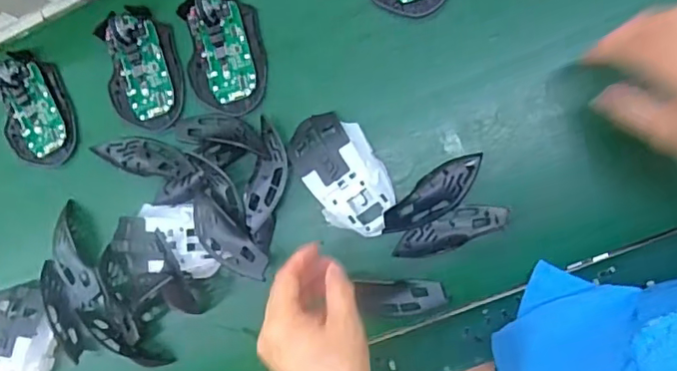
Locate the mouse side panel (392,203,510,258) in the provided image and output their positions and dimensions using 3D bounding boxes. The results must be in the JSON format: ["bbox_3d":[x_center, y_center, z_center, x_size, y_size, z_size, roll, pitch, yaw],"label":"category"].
[{"bbox_3d":[0.096,0.039,0.486,0.098,0.010,0.029,-24,68,9],"label":"mouse side panel"}]

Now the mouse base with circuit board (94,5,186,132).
[{"bbox_3d":[-0.185,-0.110,0.527,0.072,0.020,0.113,-9,92,11],"label":"mouse base with circuit board"}]

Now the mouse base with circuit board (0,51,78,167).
[{"bbox_3d":[-0.298,-0.076,0.546,0.069,0.020,0.113,-17,90,11],"label":"mouse base with circuit board"}]

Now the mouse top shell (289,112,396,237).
[{"bbox_3d":[0.005,-0.010,0.495,0.069,0.044,0.115,-30,88,9],"label":"mouse top shell"}]

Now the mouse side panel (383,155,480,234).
[{"bbox_3d":[0.083,0.009,0.486,0.098,0.020,0.036,-37,87,10],"label":"mouse side panel"}]

